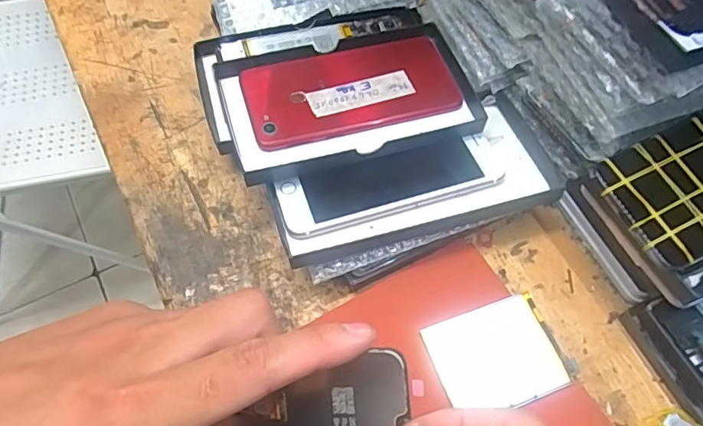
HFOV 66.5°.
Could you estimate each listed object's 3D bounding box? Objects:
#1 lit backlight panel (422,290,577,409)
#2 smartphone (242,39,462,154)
[{"bbox_3d":[0.093,0.091,0.342,0.080,0.006,0.062,-17,64,-11],"label":"lit backlight panel"},{"bbox_3d":[0.000,-0.091,0.401,0.152,0.013,0.073,-15,63,-10],"label":"smartphone"}]

